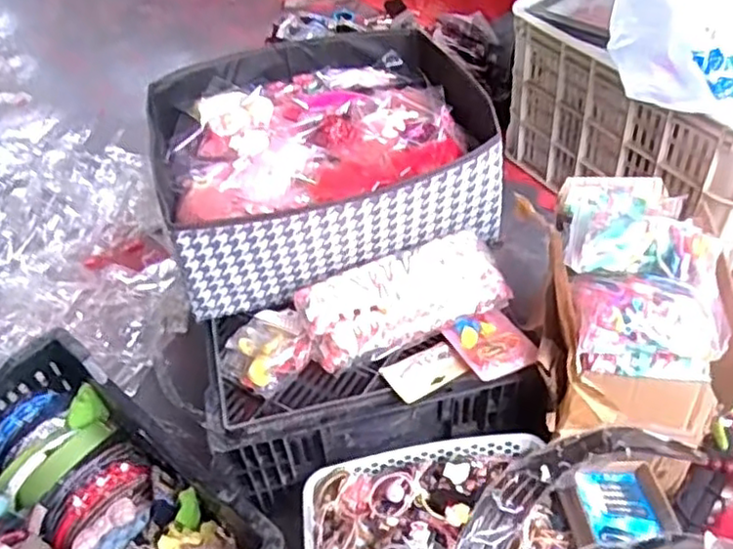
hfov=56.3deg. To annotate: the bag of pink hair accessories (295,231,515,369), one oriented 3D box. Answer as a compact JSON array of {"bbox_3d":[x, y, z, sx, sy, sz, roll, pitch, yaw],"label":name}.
[{"bbox_3d":[0.040,0.028,0.788,0.233,0.068,0.098,-21,47,-14],"label":"bag of pink hair accessories"}]

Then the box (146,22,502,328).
[{"bbox_3d":[-0.061,-0.157,0.900,0.393,0.140,0.367,-14,46,-8],"label":"box"}]

